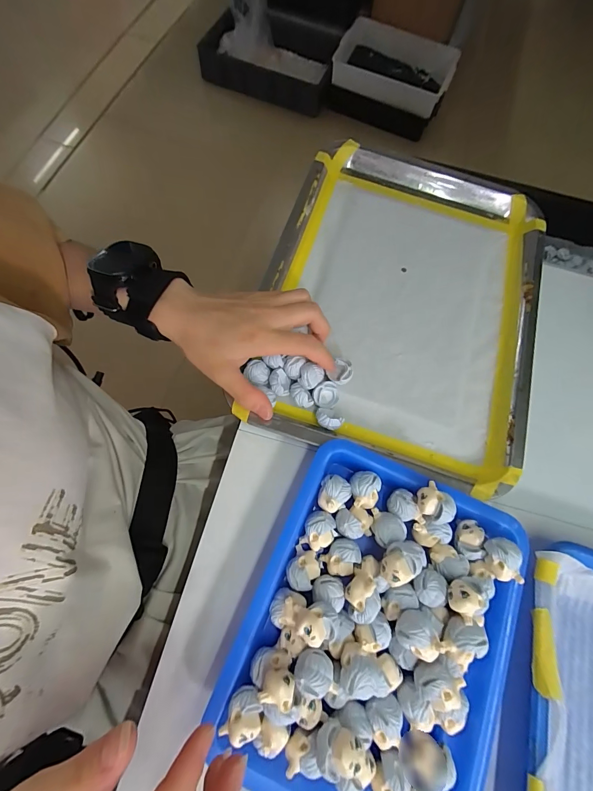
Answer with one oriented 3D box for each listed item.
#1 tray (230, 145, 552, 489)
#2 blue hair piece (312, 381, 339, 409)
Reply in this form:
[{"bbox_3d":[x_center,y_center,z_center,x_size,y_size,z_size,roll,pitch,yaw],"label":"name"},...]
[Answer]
[{"bbox_3d":[0.108,-0.101,0.338,0.253,0.028,0.340,17,72,4],"label":"tray"},{"bbox_3d":[0.026,0.000,0.297,0.022,0.017,0.021,17,70,1],"label":"blue hair piece"}]

